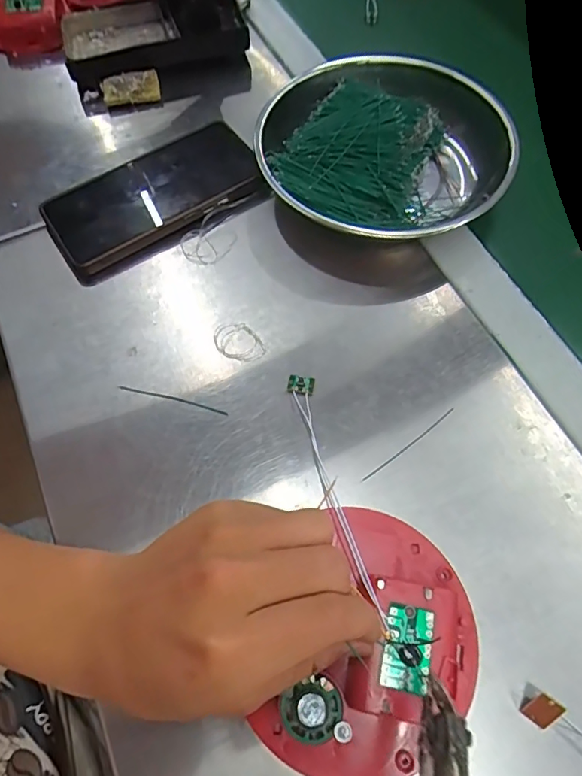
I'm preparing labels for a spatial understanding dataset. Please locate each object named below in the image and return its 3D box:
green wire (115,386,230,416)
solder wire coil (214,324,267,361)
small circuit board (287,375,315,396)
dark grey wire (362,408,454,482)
[{"bbox_3d":[-0.075,0.006,0.309,0.072,0.004,0.004,13,67,9],"label":"green wire"},{"bbox_3d":[-0.034,-0.031,0.326,0.037,0.004,0.025,35,70,16],"label":"solder wire coil"},{"bbox_3d":[0.006,-0.002,0.310,0.016,0.005,0.012,6,65,4],"label":"small circuit board"},{"bbox_3d":[0.072,0.034,0.294,0.074,0.004,0.004,-35,69,-13],"label":"dark grey wire"}]

